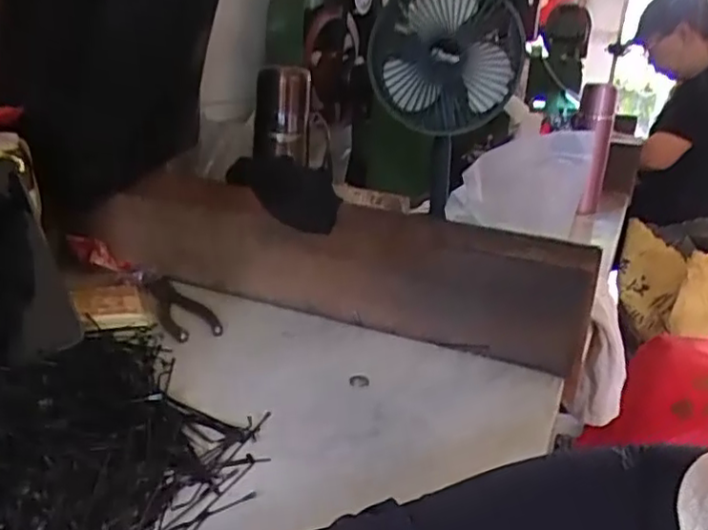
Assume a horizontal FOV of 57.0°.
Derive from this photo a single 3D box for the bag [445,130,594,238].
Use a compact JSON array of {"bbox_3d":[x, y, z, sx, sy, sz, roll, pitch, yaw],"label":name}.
[{"bbox_3d":[0.157,-0.078,0.610,0.129,0.084,0.050,6,18,2],"label":"bag"}]

